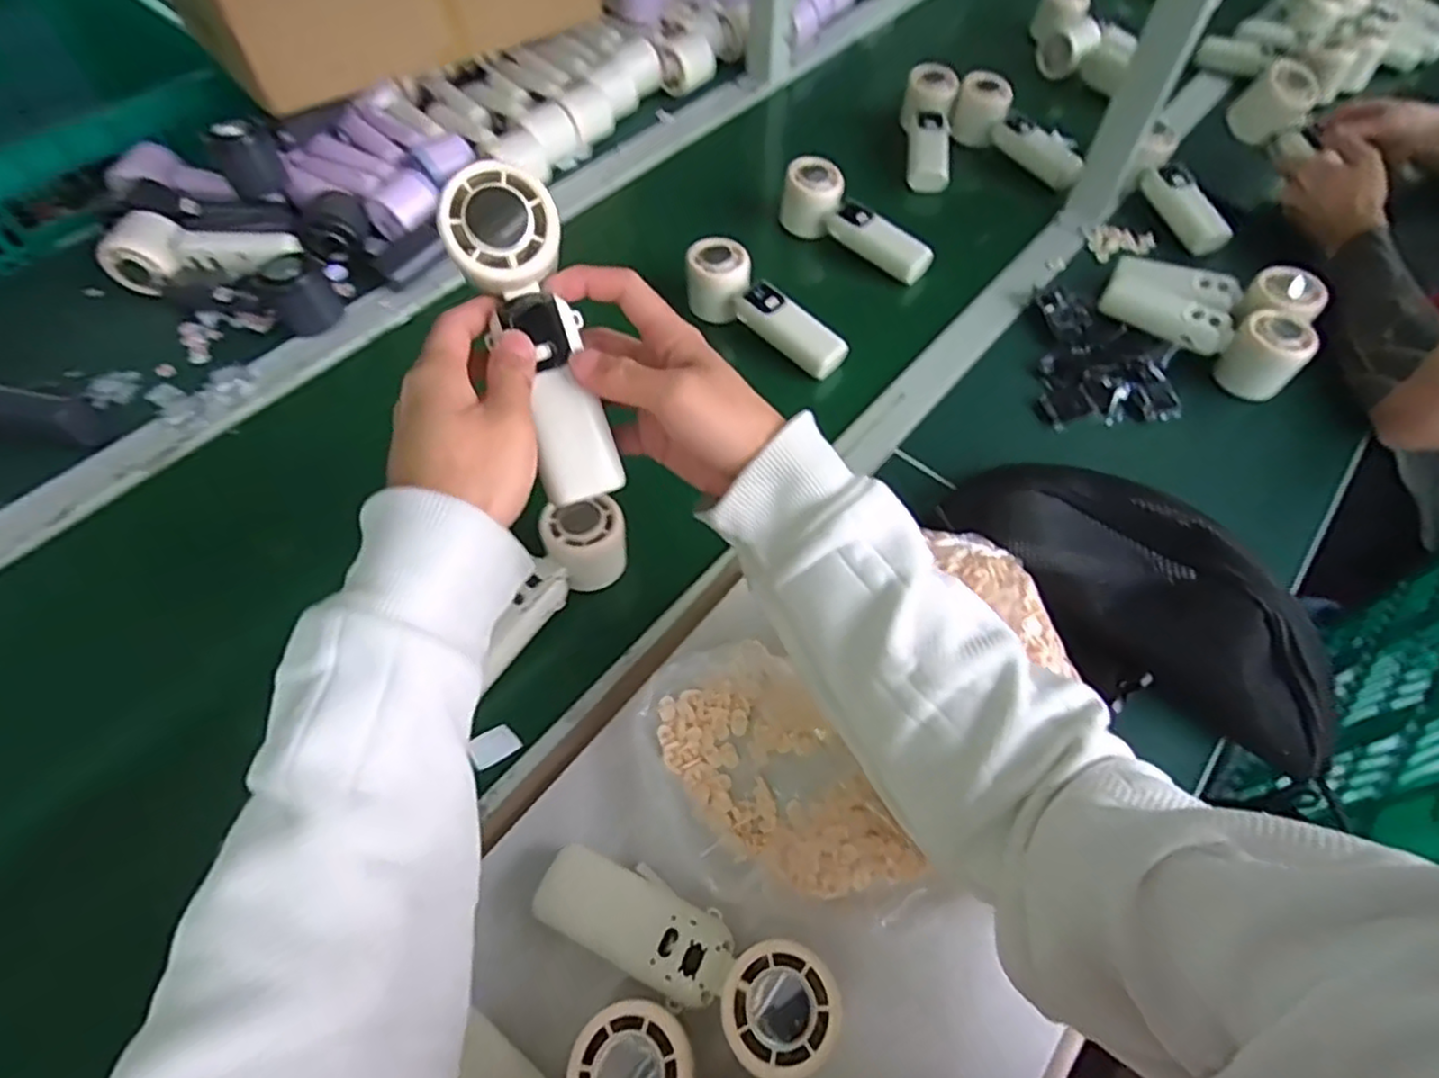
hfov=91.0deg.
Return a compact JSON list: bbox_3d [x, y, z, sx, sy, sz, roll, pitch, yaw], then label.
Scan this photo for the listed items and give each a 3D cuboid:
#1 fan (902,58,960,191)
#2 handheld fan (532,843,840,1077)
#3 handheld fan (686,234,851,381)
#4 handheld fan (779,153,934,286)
[{"bbox_3d":[0.241,-0.468,0.810,0.053,0.039,0.169,4,76,1],"label":"fan"},{"bbox_3d":[-0.018,0.213,0.367,0.162,0.028,0.050,17,59,24],"label":"handheld fan"},{"bbox_3d":[0.042,-0.211,0.646,0.161,0.060,0.052,37,65,20],"label":"handheld fan"},{"bbox_3d":[0.140,-0.324,0.713,0.170,0.055,0.055,34,64,18],"label":"handheld fan"}]

